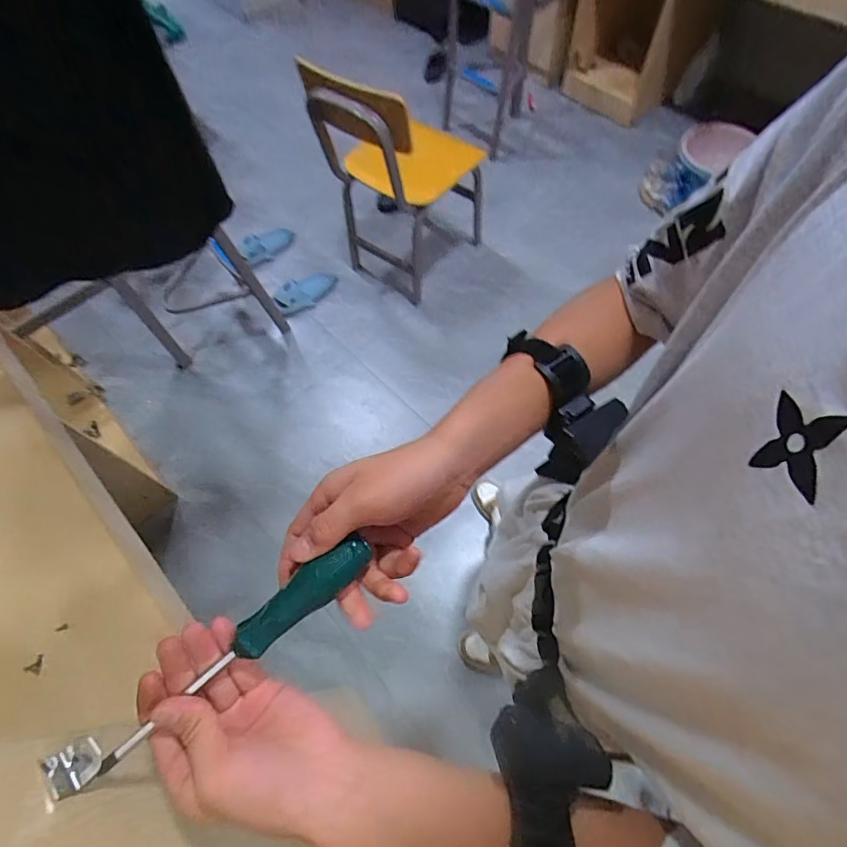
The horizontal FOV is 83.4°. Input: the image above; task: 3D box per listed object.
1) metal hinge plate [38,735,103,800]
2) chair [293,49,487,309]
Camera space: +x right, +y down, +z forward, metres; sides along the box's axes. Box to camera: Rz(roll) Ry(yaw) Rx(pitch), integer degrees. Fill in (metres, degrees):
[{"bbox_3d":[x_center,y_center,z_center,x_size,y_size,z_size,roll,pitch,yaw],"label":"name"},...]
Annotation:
[{"bbox_3d":[-0.197,0.193,0.269,0.025,0.007,0.025,-26,63,-34],"label":"metal hinge plate"},{"bbox_3d":[-0.079,-0.814,1.556,0.473,0.679,0.425,24,66,14],"label":"chair"}]

